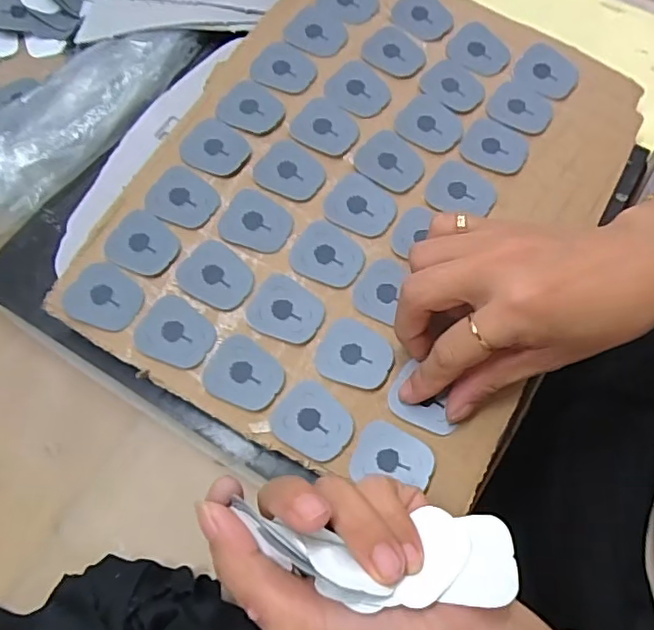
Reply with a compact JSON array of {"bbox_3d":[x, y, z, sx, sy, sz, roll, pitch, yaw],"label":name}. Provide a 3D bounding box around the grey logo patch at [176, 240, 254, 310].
[{"bbox_3d":[-0.060,-0.022,0.307,0.038,0.004,0.033,29,71,13],"label":"grey logo patch"}]

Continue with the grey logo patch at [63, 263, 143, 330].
[{"bbox_3d":[-0.118,-0.010,0.303,0.039,0.004,0.033,15,69,8],"label":"grey logo patch"}]

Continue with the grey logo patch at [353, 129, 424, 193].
[{"bbox_3d":[0.037,-0.092,0.335,0.039,0.004,0.033,39,74,16],"label":"grey logo patch"}]

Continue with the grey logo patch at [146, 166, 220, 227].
[{"bbox_3d":[-0.080,-0.066,0.322,0.038,0.006,0.033,19,69,9],"label":"grey logo patch"}]

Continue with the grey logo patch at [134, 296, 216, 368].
[{"bbox_3d":[-0.080,0.011,0.297,0.038,0.004,0.034,29,71,13],"label":"grey logo patch"}]

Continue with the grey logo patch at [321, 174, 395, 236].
[{"bbox_3d":[0.019,-0.062,0.326,0.039,0.005,0.033,30,71,13],"label":"grey logo patch"}]

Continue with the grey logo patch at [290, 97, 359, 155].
[{"bbox_3d":[-0.001,-0.113,0.341,0.039,0.004,0.033,31,72,13],"label":"grey logo patch"}]

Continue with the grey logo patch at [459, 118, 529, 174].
[{"bbox_3d":[0.102,-0.102,0.345,0.038,0.004,0.034,23,70,11],"label":"grey logo patch"}]

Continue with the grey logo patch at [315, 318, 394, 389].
[{"bbox_3d":[0.015,0.021,0.299,0.038,0.004,0.034,19,69,9],"label":"grey logo patch"}]

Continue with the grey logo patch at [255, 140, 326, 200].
[{"bbox_3d":[-0.021,-0.084,0.331,0.038,0.004,0.035,29,71,13],"label":"grey logo patch"}]

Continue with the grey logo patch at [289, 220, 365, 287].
[{"bbox_3d":[0.000,-0.034,0.316,0.039,0.005,0.034,23,70,11],"label":"grey logo patch"}]

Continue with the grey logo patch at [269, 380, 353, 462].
[{"bbox_3d":[-0.007,0.054,0.287,0.038,0.004,0.033,35,73,15],"label":"grey logo patch"}]

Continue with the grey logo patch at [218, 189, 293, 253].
[{"bbox_3d":[-0.040,-0.053,0.319,0.037,0.004,0.035,20,69,9],"label":"grey logo patch"}]

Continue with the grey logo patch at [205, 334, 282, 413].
[{"bbox_3d":[-0.044,0.031,0.292,0.039,0.004,0.033,32,72,14],"label":"grey logo patch"}]

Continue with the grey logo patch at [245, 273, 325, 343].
[{"bbox_3d":[-0.022,-0.003,0.302,0.038,0.004,0.033,28,71,12],"label":"grey logo patch"}]

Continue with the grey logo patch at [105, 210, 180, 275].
[{"bbox_3d":[-0.101,-0.039,0.311,0.035,0.006,0.033,31,71,13],"label":"grey logo patch"}]

